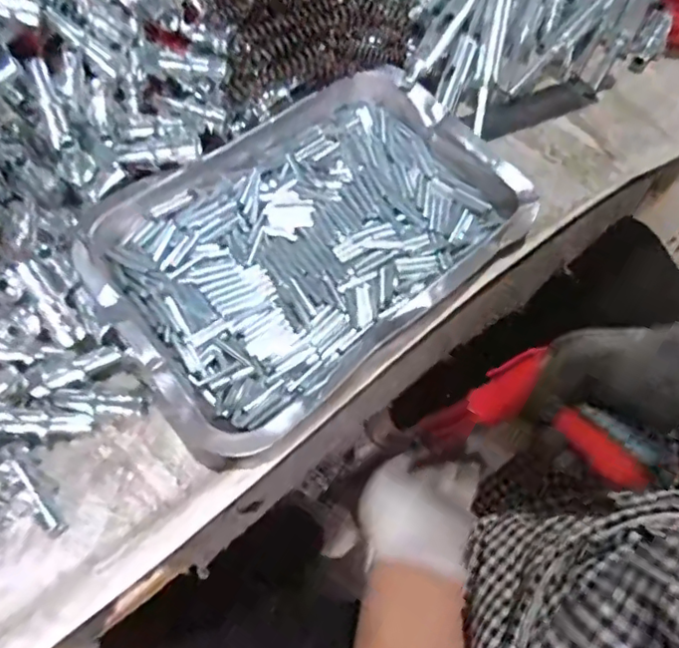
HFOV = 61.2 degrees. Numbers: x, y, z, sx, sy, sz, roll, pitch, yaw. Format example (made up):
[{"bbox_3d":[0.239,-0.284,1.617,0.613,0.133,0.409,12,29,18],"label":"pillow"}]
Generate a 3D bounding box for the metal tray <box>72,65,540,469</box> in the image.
[{"bbox_3d":[-0.021,-0.057,0.361,0.256,0.030,0.179,-40,75,-17],"label":"metal tray"}]

